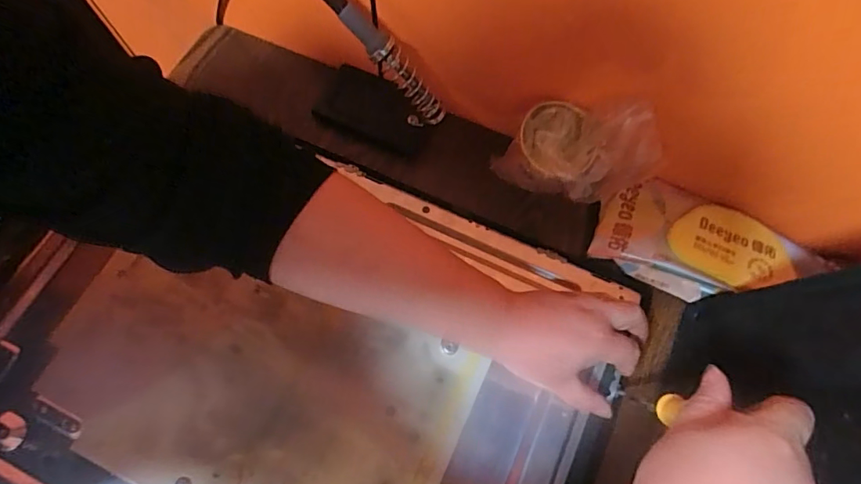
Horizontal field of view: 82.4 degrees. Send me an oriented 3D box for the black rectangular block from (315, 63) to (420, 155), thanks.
[{"bbox_3d":[-0.063,-0.144,0.531,0.113,0.021,0.079,19,70,7],"label":"black rectangular block"}]

